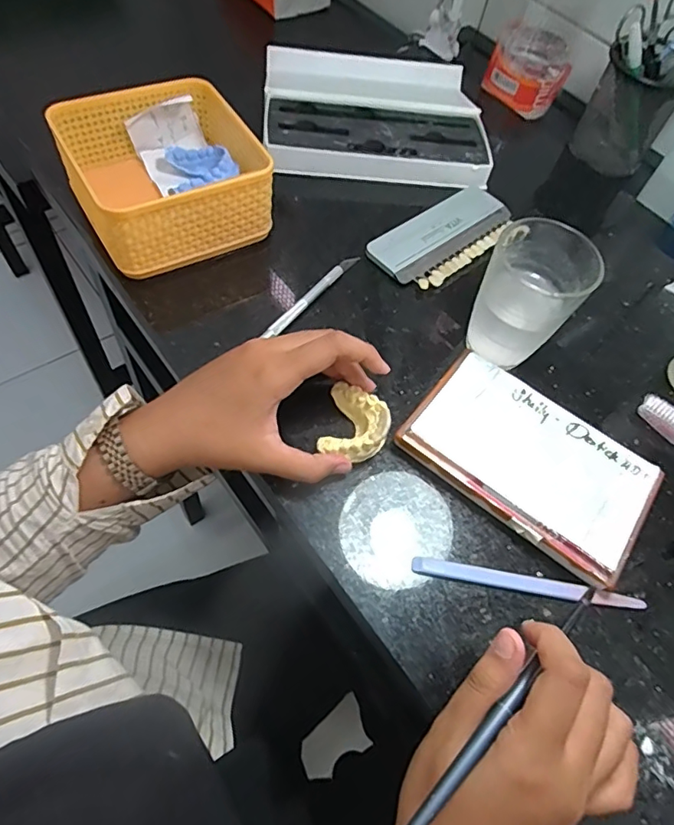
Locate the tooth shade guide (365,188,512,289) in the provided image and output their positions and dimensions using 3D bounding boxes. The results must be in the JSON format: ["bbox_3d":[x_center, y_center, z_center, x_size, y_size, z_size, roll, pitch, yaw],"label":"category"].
[{"bbox_3d":[0.097,-0.156,0.454,0.147,0.009,0.064,-39,70,-23],"label":"tooth shade guide"}]

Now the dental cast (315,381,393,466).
[{"bbox_3d":[0.012,0.008,0.337,0.040,0.021,0.049,14,60,3],"label":"dental cast"}]

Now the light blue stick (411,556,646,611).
[{"bbox_3d":[0.114,0.102,0.310,0.137,0.008,0.010,10,60,1],"label":"light blue stick"}]

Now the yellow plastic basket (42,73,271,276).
[{"bbox_3d":[-0.132,-0.186,0.410,0.135,0.064,0.131,-26,66,-21],"label":"yellow plastic basket"}]

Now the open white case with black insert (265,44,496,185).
[{"bbox_3d":[0.037,-0.304,0.520,0.210,0.024,0.195,1,57,-6],"label":"open white case with black insert"}]

